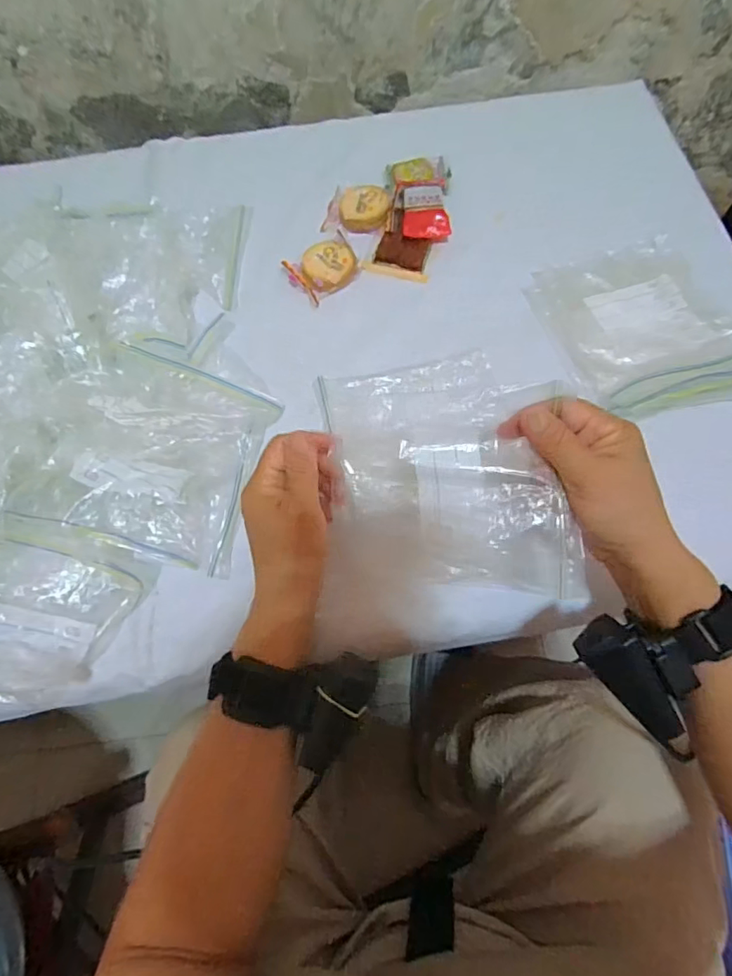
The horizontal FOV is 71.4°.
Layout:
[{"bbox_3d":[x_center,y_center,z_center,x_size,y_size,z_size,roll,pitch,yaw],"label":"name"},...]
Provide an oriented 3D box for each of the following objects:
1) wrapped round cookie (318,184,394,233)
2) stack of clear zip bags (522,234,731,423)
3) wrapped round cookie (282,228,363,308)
[{"bbox_3d":[-0.006,-0.282,0.513,0.064,0.013,0.054,13,70,8],"label":"wrapped round cookie"},{"bbox_3d":[0.239,-0.143,0.446,0.144,0.018,0.169,-16,69,-3],"label":"stack of clear zip bags"},{"bbox_3d":[-0.038,-0.213,0.490,0.069,0.012,0.053,-39,72,-12],"label":"wrapped round cookie"}]

